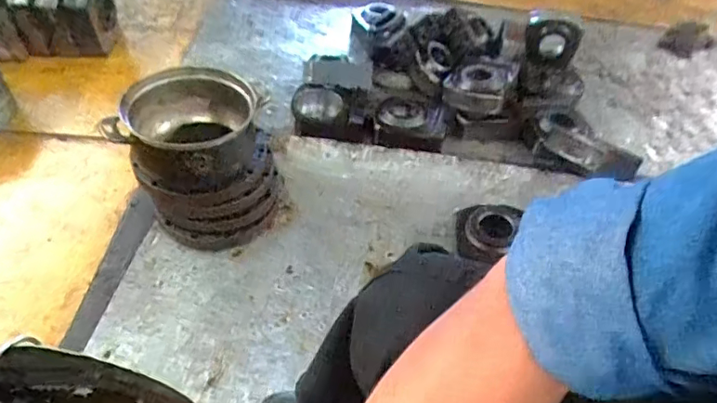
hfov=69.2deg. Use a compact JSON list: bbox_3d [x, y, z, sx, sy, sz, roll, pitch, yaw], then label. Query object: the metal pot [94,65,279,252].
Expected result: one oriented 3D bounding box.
[{"bbox_3d":[-0.314,-0.084,1.065,0.282,0.270,0.234,-8,48,-11],"label":"metal pot"}]

